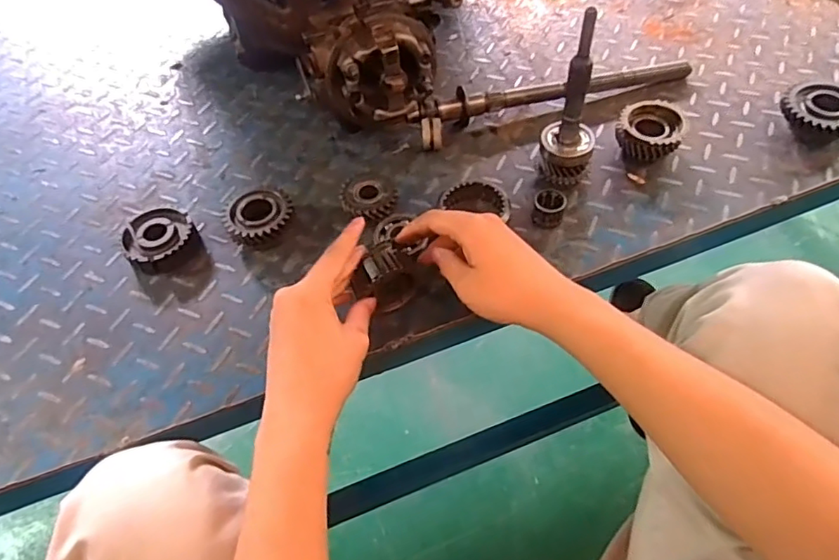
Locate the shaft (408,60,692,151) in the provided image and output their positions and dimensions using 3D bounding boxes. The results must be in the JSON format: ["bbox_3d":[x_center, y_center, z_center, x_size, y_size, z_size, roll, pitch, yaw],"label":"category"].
[{"bbox_3d":[0.149,-0.209,0.627,0.318,0.034,0.040,-17,56,-8],"label":"shaft"}]

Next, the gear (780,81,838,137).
[{"bbox_3d":[0.422,-0.175,0.592,0.081,0.030,0.081,-38,62,-19],"label":"gear"}]

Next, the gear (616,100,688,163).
[{"bbox_3d":[0.240,-0.154,0.585,0.066,0.034,0.071,21,59,17],"label":"gear"}]

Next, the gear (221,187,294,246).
[{"bbox_3d":[-0.155,-0.057,0.550,0.065,0.035,0.064,-2,55,2],"label":"gear"}]

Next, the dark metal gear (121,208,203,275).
[{"bbox_3d":[-0.253,-0.038,0.553,0.065,0.026,0.067,-21,57,-11],"label":"dark metal gear"}]

